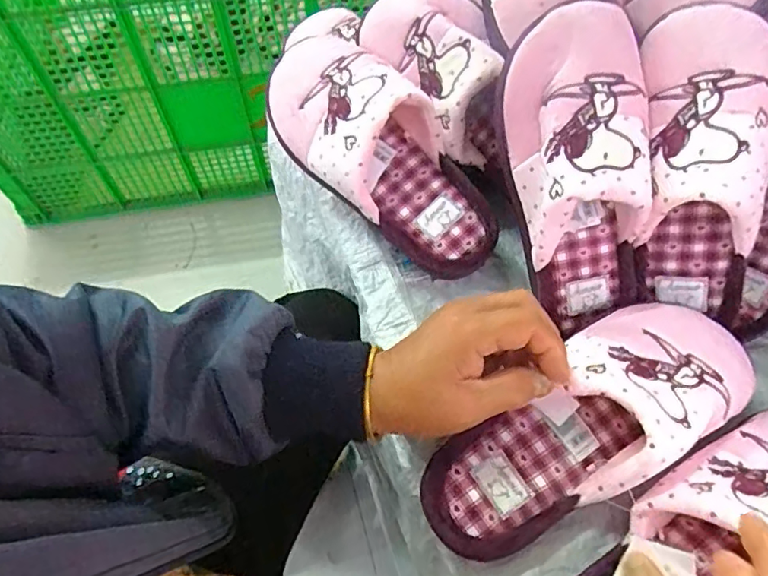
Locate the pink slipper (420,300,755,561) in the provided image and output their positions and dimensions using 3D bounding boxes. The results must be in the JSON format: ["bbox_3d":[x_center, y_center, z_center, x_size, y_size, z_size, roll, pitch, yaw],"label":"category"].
[{"bbox_3d":[0.130,0.077,0.342,0.230,0.062,0.092,-25,63,-14],"label":"pink slipper"}]

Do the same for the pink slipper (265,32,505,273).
[{"bbox_3d":[-0.004,-0.112,0.435,0.095,0.082,0.244,-40,85,-21],"label":"pink slipper"}]

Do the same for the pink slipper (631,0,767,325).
[{"bbox_3d":[0.222,-0.081,0.377,0.092,0.208,0.093,-6,22,-4],"label":"pink slipper"}]

